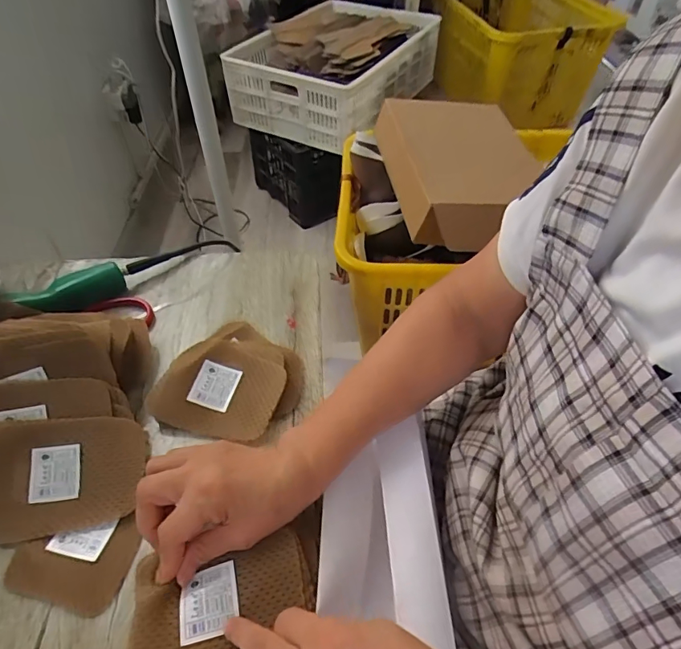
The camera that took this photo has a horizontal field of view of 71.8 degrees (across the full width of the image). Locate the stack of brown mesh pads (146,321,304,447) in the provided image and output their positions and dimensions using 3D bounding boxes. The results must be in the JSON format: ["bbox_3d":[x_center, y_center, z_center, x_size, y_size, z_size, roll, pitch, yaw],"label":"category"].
[{"bbox_3d":[-0.107,0.052,0.485,0.132,0.030,0.133,9,50,9],"label":"stack of brown mesh pads"}]

